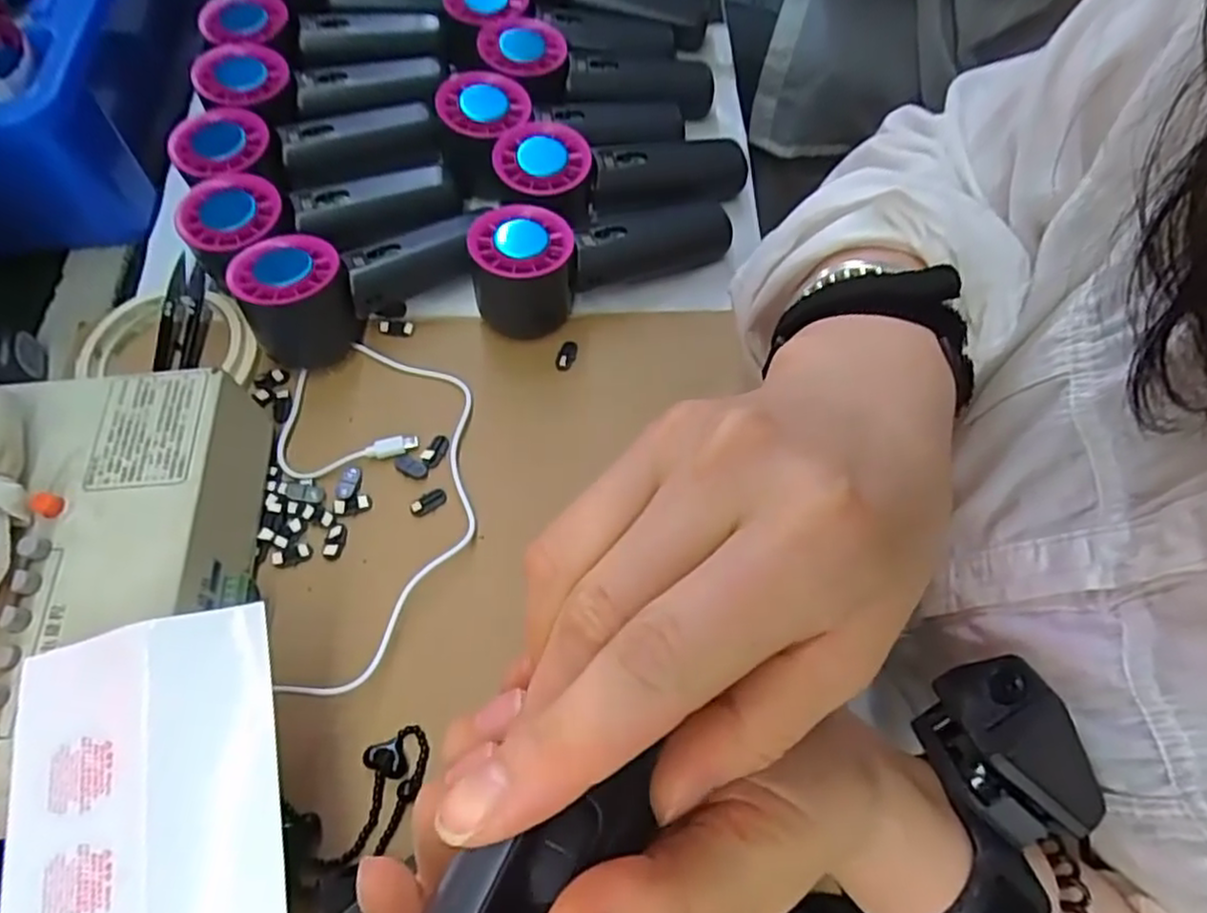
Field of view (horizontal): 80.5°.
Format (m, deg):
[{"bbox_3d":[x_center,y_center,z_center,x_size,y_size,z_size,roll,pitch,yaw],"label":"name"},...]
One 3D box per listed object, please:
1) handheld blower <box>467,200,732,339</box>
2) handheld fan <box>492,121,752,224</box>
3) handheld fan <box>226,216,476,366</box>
[{"bbox_3d":[-0.002,-0.126,0.416,0.151,0.058,0.049,-25,66,-9],"label":"handheld blower"},{"bbox_3d":[0.012,-0.172,0.450,0.162,0.050,0.054,-8,63,-21],"label":"handheld fan"},{"bbox_3d":[-0.137,-0.107,0.411,0.141,0.058,0.049,-30,67,-11],"label":"handheld fan"}]

